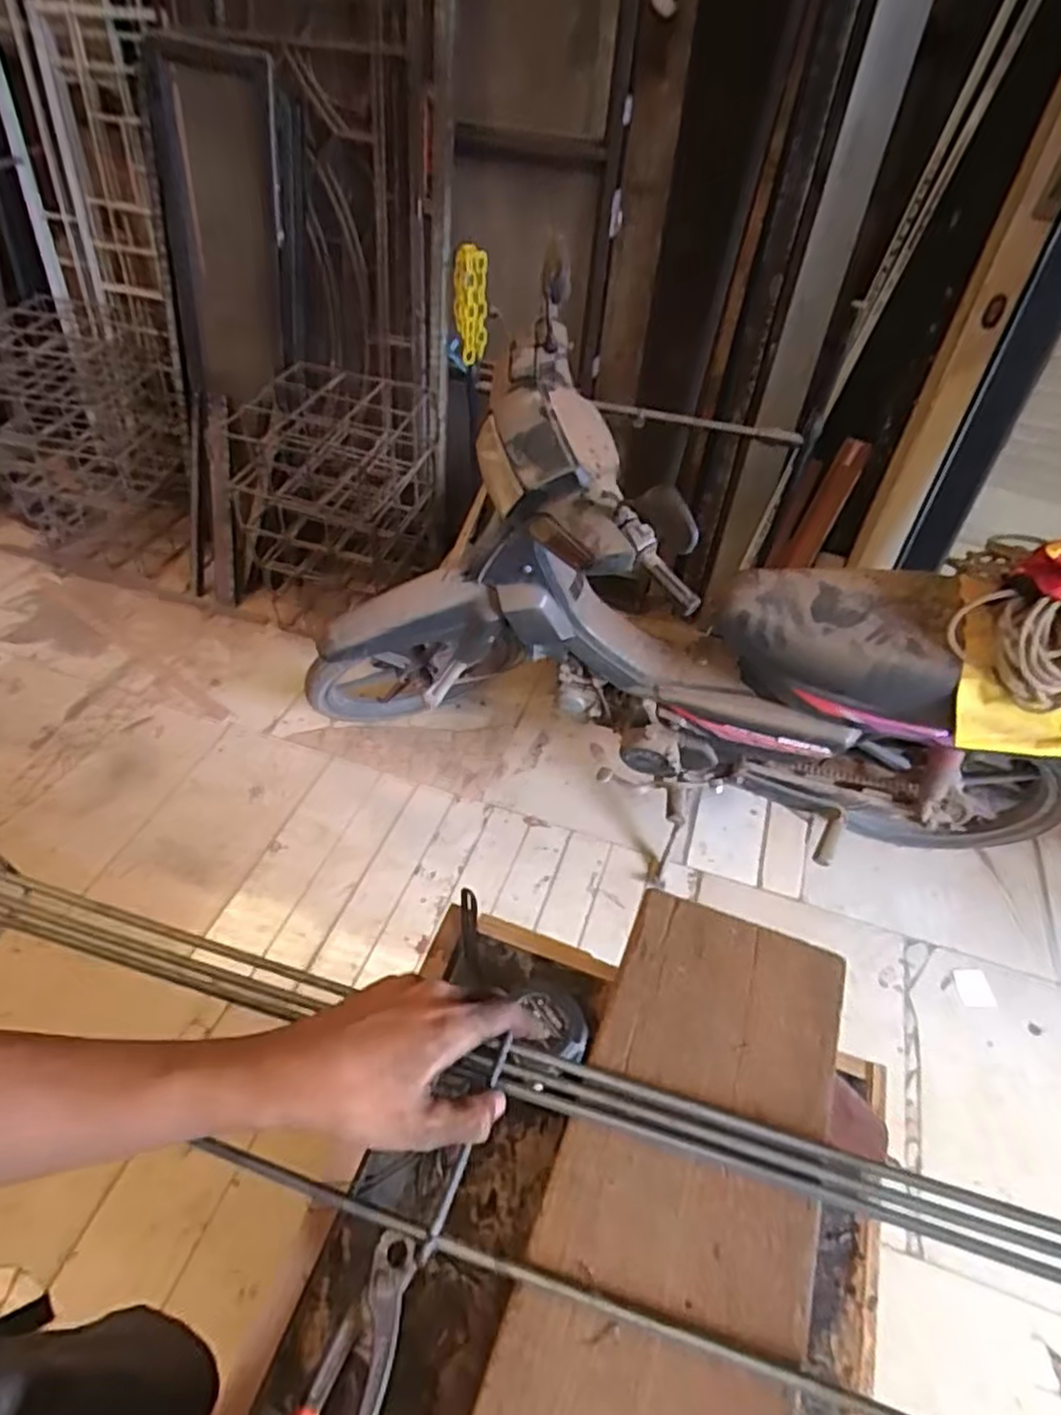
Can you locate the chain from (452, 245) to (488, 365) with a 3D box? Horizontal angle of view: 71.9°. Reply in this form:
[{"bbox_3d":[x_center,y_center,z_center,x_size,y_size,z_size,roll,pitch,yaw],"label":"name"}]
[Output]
[{"bbox_3d":[-0.131,-0.878,1.610,0.077,0.227,0.120,-4,48,-7],"label":"chain"}]

